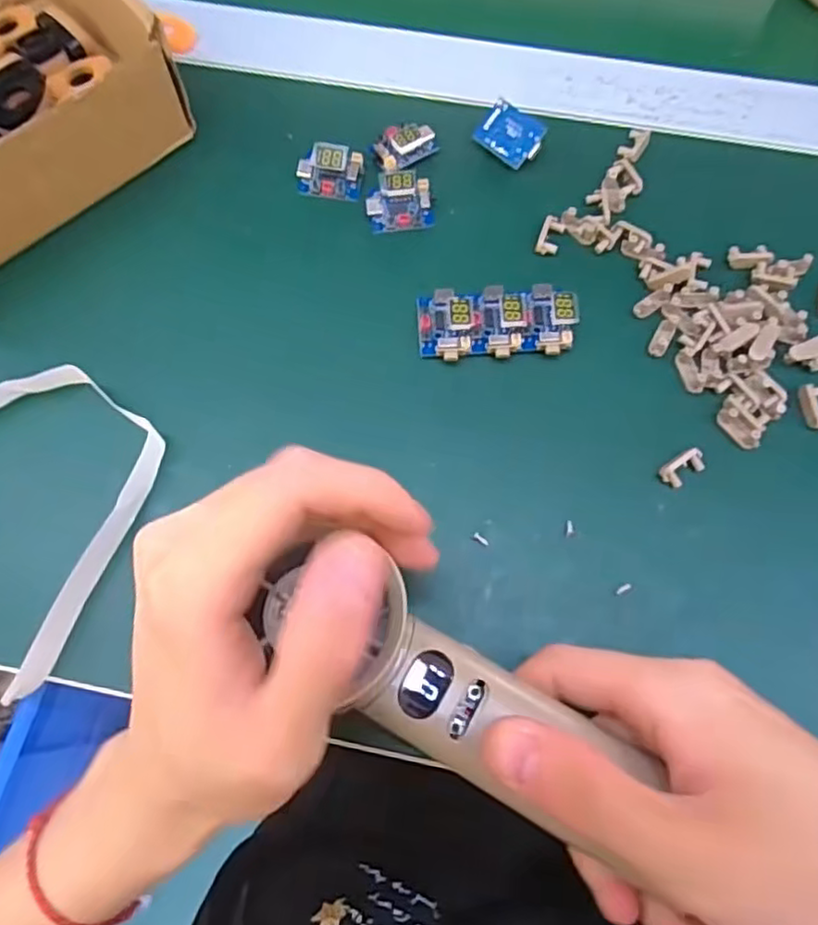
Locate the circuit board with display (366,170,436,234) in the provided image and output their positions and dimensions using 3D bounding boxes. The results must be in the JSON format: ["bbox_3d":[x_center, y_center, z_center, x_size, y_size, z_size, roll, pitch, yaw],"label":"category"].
[{"bbox_3d":[-0.004,-0.120,0.302,0.030,0.014,0.021,-6,73,-1],"label":"circuit board with display"}]

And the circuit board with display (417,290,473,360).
[{"bbox_3d":[0.015,-0.060,0.283,0.022,0.014,0.033,-2,73,1],"label":"circuit board with display"}]

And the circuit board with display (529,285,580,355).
[{"bbox_3d":[0.063,-0.063,0.282,0.017,0.014,0.032,-3,73,0],"label":"circuit board with display"}]

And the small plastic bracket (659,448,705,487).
[{"bbox_3d":[0.111,0.002,0.265,0.019,0.006,0.010,-31,75,-8],"label":"small plastic bracket"}]

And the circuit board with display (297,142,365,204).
[{"bbox_3d":[-0.037,-0.136,0.308,0.030,0.014,0.021,2,73,2],"label":"circuit board with display"}]

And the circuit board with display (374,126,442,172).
[{"bbox_3d":[-0.002,-0.153,0.311,0.030,0.013,0.020,-29,75,-7],"label":"circuit board with display"}]

